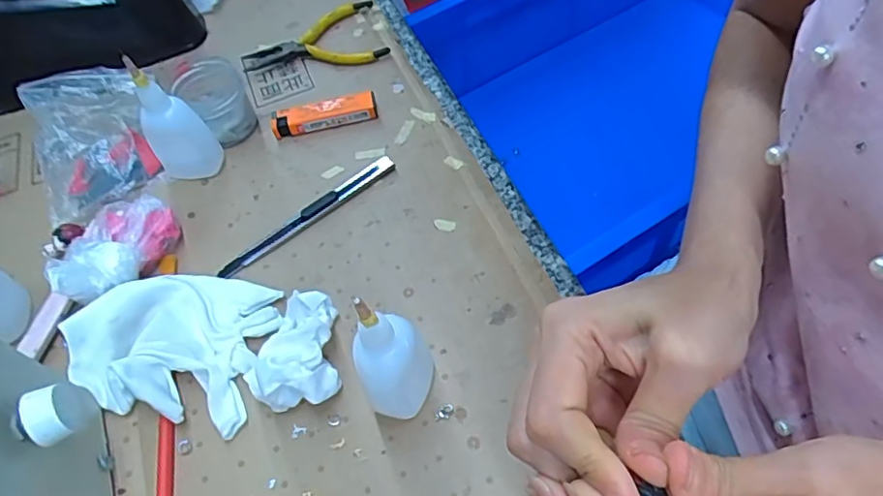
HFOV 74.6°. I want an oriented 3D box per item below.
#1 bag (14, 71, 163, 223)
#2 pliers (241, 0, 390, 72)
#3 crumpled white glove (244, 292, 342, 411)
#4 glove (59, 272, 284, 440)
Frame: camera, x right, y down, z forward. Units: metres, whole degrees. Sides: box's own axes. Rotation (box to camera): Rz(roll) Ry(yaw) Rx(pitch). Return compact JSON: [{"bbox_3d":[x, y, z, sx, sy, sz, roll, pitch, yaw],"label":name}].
[{"bbox_3d":[-0.273,-0.087,0.451,0.081,0.025,0.139,-23,57,-15],"label":"bag"},{"bbox_3d":[-0.112,-0.178,0.499,0.121,0.013,0.079,-10,54,-5],"label":"pliers"},{"bbox_3d":[-0.085,0.056,0.330,0.047,0.033,0.067,-10,55,0],"label":"crumpled white glove"},{"bbox_3d":[-0.163,0.050,0.348,0.117,0.018,0.092,9,55,8],"label":"glove"}]

